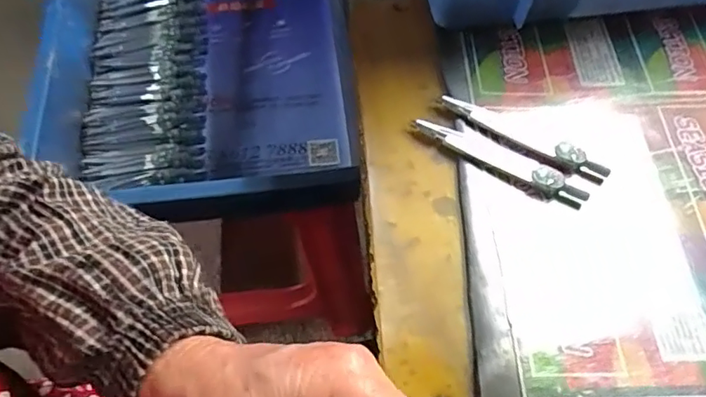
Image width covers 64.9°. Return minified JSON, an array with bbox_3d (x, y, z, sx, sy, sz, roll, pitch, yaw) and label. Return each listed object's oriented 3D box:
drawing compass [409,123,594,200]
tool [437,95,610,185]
[{"bbox_3d":[0.086,-0.023,0.330,0.104,0.010,0.016,29,65,15],"label":"drawing compass"},{"bbox_3d":[0.101,-0.036,0.338,0.107,0.010,0.019,29,65,15],"label":"tool"}]

